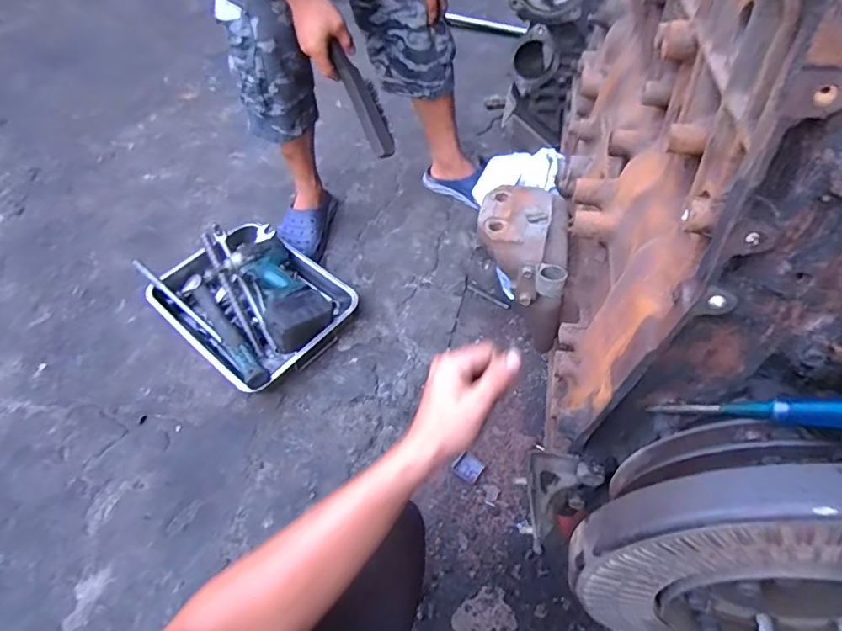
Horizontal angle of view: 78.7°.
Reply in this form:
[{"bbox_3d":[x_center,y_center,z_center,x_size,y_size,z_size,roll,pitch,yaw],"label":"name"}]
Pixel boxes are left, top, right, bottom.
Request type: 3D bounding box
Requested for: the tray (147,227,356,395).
[{"bbox_3d":[-0.353,-0.044,1.061,0.392,0.109,0.291,34,63,25],"label":"tray"}]

